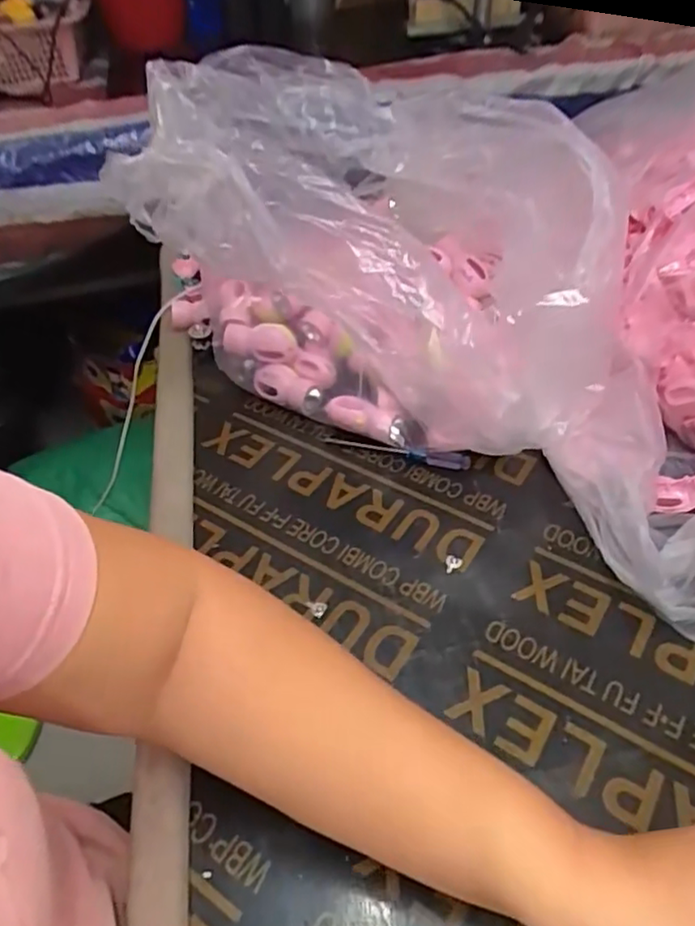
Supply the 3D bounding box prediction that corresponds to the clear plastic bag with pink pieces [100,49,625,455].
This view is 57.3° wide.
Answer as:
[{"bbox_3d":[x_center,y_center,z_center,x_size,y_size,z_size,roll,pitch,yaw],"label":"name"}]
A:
[{"bbox_3d":[0.014,-0.174,0.549,0.388,0.251,0.265,13,48,17],"label":"clear plastic bag with pink pieces"}]

